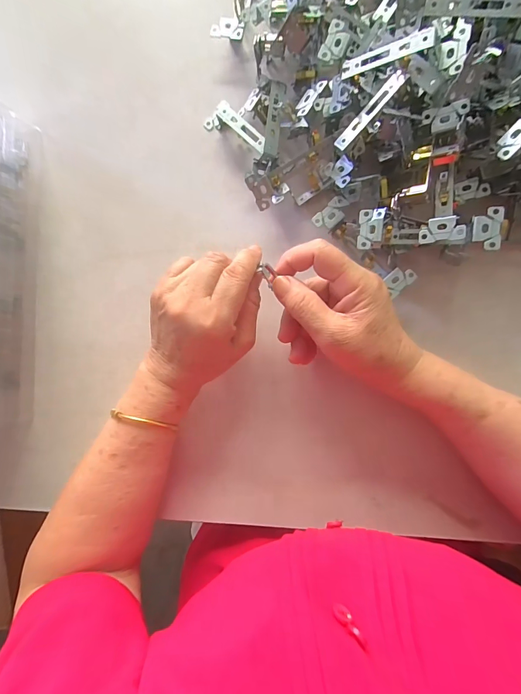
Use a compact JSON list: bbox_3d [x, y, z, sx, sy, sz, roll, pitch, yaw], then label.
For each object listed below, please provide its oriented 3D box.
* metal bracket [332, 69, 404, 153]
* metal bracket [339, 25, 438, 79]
[{"bbox_3d":[0.088,-0.193,0.278,0.012,0.006,0.067,46,109,6],"label":"metal bracket"},{"bbox_3d":[0.094,-0.220,0.256,0.068,0.006,0.012,7,90,35],"label":"metal bracket"}]

